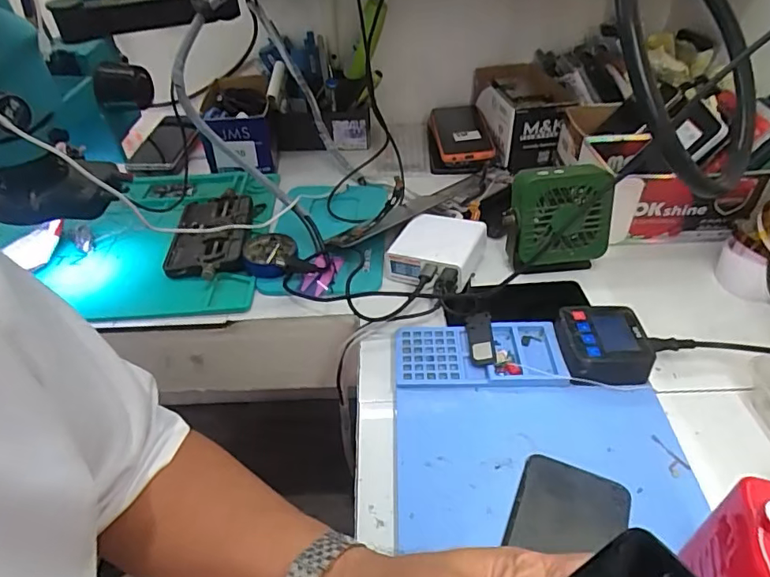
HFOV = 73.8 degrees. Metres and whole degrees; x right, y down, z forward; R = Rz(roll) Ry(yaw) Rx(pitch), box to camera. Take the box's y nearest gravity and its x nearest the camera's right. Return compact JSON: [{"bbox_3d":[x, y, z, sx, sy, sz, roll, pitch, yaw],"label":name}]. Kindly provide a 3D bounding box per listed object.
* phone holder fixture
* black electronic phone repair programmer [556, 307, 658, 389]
[{"bbox_3d":[-0.208,-0.071,0.614,0.091,0.025,0.154,-8,41,-7],"label":"phone holder fixture"},{"bbox_3d":[0.192,0.047,0.455,0.073,0.025,0.072,3,40,6],"label":"black electronic phone repair programmer"}]

